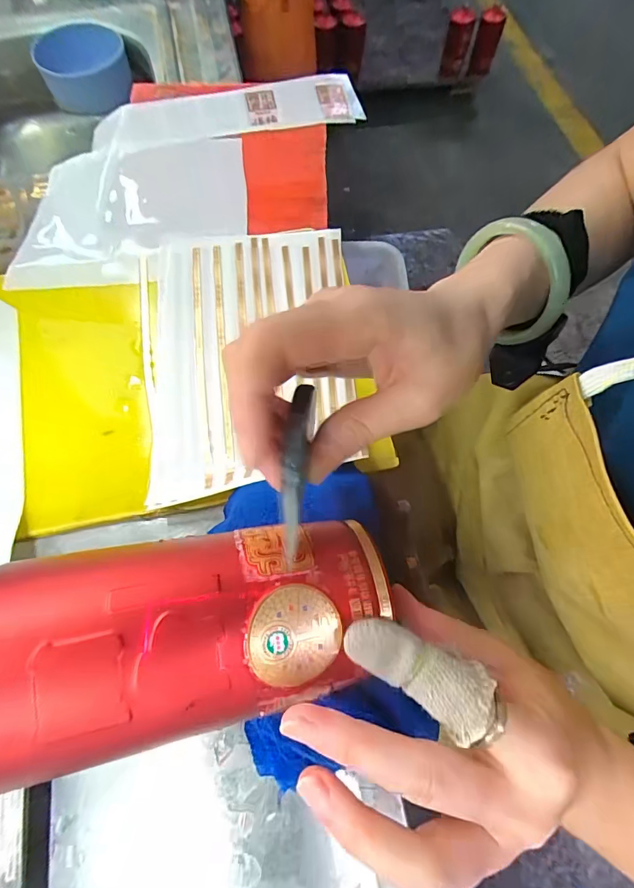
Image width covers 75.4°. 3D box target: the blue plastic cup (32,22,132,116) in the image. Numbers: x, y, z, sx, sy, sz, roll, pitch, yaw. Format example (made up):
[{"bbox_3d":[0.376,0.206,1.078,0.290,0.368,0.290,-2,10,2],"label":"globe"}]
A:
[{"bbox_3d":[-0.299,-0.482,0.537,0.113,0.051,0.122,-17,71,-6],"label":"blue plastic cup"}]

